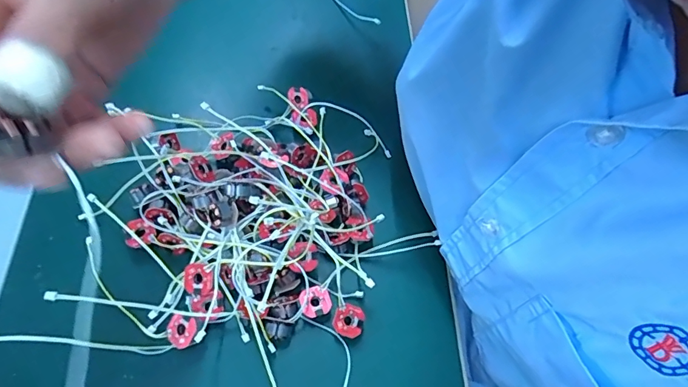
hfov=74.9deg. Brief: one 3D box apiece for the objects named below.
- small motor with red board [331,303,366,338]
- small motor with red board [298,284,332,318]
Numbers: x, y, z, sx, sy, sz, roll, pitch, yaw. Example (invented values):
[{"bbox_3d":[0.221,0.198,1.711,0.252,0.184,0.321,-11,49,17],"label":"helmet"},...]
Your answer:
[{"bbox_3d":[0.003,0.082,0.287,0.019,0.011,0.020,2,62,-3],"label":"small motor with red board"},{"bbox_3d":[-0.018,0.070,0.291,0.019,0.013,0.019,-19,65,-14],"label":"small motor with red board"}]

